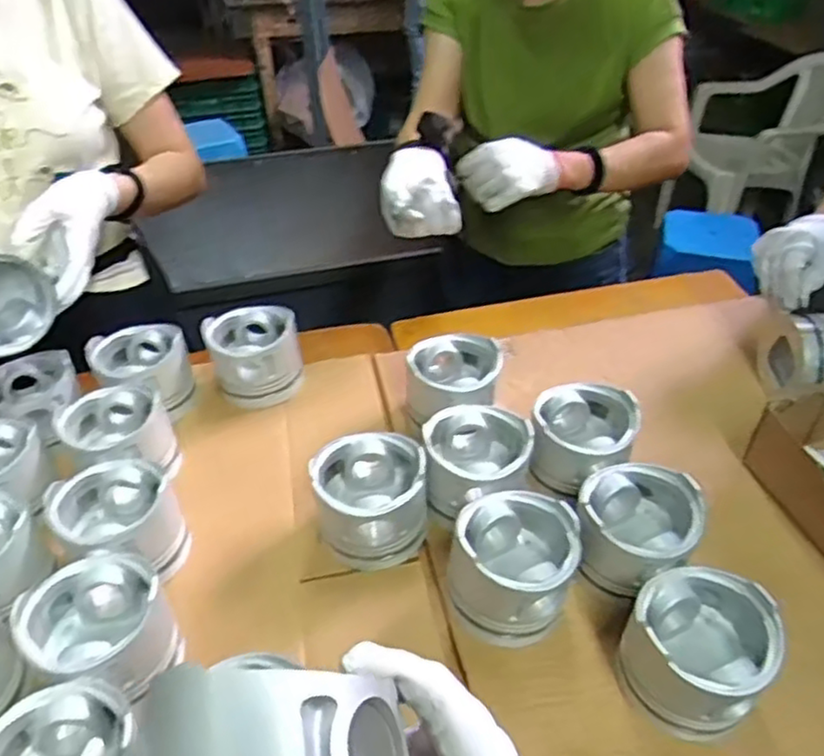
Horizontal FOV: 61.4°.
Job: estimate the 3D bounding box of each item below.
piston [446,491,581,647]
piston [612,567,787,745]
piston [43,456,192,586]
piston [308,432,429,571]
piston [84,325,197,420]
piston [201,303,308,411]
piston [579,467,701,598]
[{"bbox_3d":[0.086,0.158,0.592,0.100,0.074,0.106,-1,40,1],"label":"piston"},{"bbox_3d":[0.220,0.209,0.537,0.101,0.078,0.100,-1,40,1],"label":"piston"},{"bbox_3d":[-0.266,0.134,0.639,0.103,0.072,0.107,-23,44,-23],"label":"piston"},{"bbox_3d":[-0.037,0.114,0.652,0.105,0.080,0.108,-1,40,1],"label":"piston"},{"bbox_3d":[-0.321,-0.004,0.840,0.108,0.088,0.095,11,42,15],"label":"piston"},{"bbox_3d":[-0.192,-0.025,0.857,0.107,0.094,0.095,-17,42,-17],"label":"piston"},{"bbox_3d":[0.201,0.140,0.628,0.101,0.085,0.101,17,43,21],"label":"piston"}]

